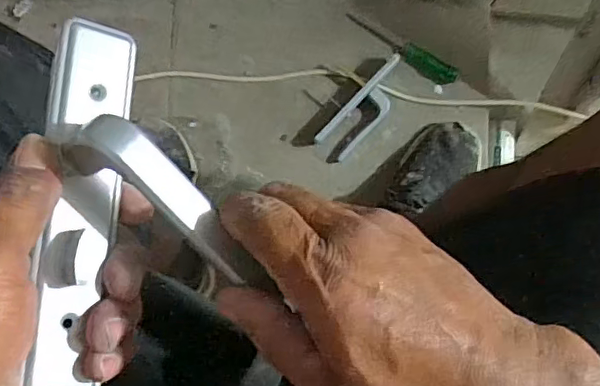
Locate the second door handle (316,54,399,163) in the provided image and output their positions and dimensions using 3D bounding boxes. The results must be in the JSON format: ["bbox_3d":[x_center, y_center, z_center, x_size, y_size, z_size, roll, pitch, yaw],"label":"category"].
[{"bbox_3d":[0.101,-0.125,0.867,0.171,0.038,0.056,-45,85,-1],"label":"second door handle"}]

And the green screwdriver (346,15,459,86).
[{"bbox_3d":[0.154,-0.213,0.857,0.175,0.023,0.027,38,89,20],"label":"green screwdriver"}]

